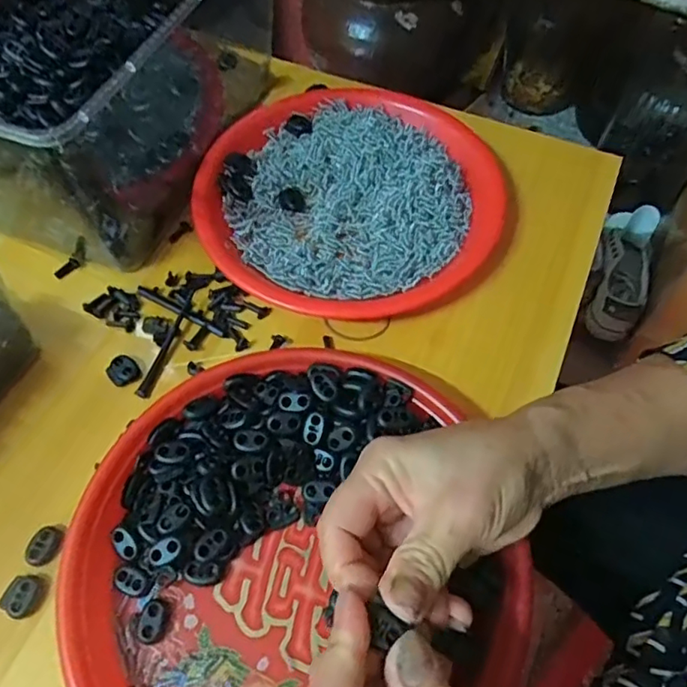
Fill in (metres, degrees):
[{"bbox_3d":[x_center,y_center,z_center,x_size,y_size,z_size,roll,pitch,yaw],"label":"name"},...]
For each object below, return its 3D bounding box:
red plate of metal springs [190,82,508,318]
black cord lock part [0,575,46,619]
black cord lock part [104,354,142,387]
[{"bbox_3d":[0.000,-0.118,0.440,0.220,0.026,0.224,0,59,1],"label":"red plate of metal springs"},{"bbox_3d":[-0.173,0.137,0.313,0.020,0.005,0.021,14,61,9],"label":"black cord lock part"},{"bbox_3d":[-0.144,0.017,0.376,0.019,0.007,0.021,-30,64,-16],"label":"black cord lock part"}]

